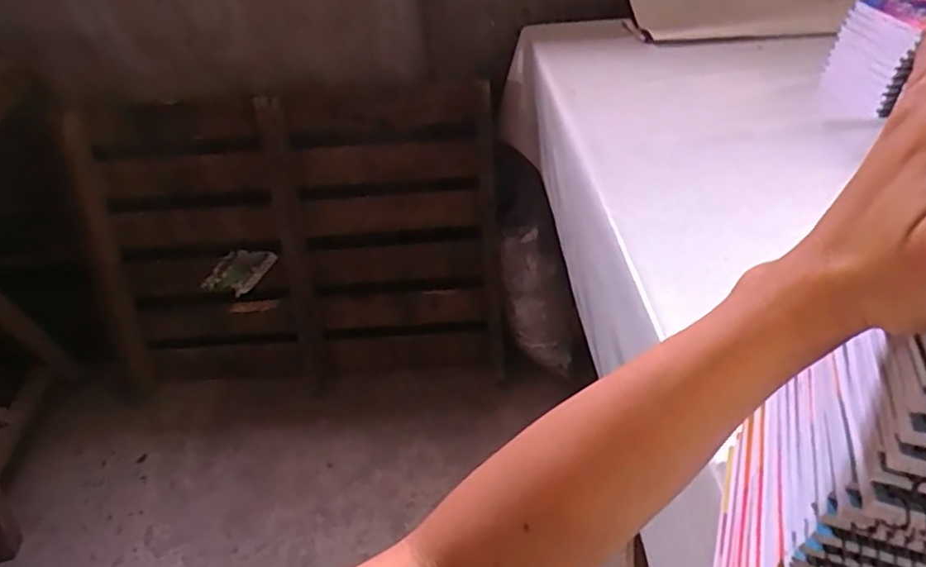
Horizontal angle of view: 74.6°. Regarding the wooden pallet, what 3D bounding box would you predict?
[{"bbox_3d":[-0.416,-0.101,1.498,0.995,0.674,0.094,-4,21,0],"label":"wooden pallet"}]

